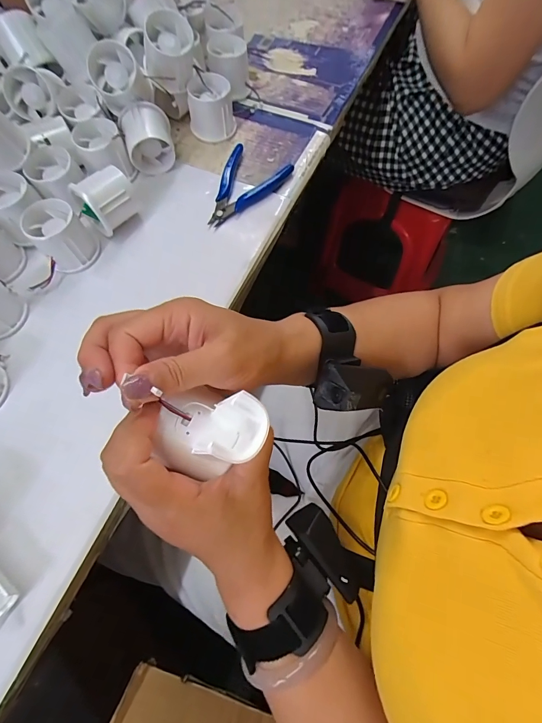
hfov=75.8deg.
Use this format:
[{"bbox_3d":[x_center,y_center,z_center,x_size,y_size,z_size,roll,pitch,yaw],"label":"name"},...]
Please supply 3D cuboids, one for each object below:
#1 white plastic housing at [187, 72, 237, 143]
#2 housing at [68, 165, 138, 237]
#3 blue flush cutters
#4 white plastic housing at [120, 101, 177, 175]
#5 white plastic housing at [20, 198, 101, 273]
[{"bbox_3d":[-0.075,-0.315,0.435,0.058,0.051,0.053,-10,68,-3],"label":"white plastic housing"},{"bbox_3d":[-0.173,-0.170,0.376,0.056,0.054,0.046,-39,72,-14],"label":"housing"},{"bbox_3d":[-0.037,-0.205,0.408,0.076,0.016,0.117,30,71,13],"label":"blue flush cutters"},{"bbox_3d":[-0.143,-0.261,0.410,0.053,0.055,0.053,-11,68,-4],"label":"white plastic housing"},{"bbox_3d":[-0.218,-0.132,0.364,0.054,0.045,0.053,0,67,1],"label":"white plastic housing"}]

